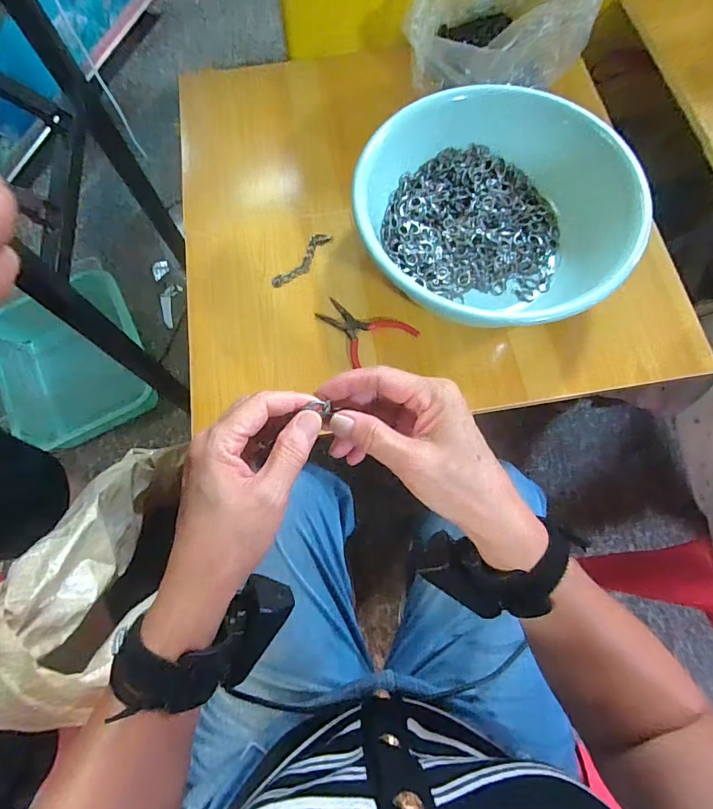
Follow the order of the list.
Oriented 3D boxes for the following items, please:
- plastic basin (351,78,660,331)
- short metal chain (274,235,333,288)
[{"bbox_3d":[0.146,-0.202,0.489,0.265,0.095,0.278,0,73,0],"label":"plastic basin"},{"bbox_3d":[-0.065,-0.177,0.542,0.026,0.005,0.096,35,76,10],"label":"short metal chain"}]

